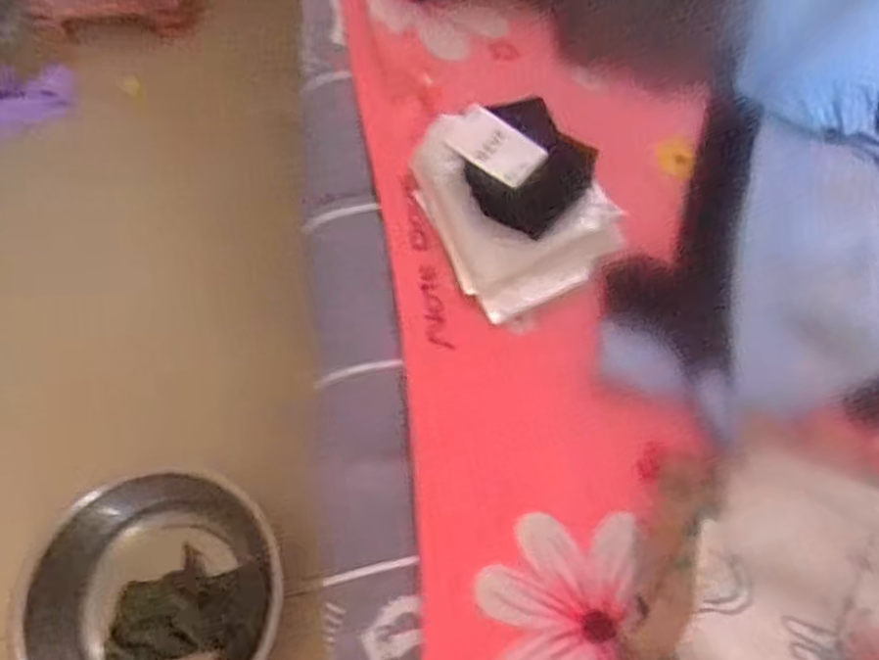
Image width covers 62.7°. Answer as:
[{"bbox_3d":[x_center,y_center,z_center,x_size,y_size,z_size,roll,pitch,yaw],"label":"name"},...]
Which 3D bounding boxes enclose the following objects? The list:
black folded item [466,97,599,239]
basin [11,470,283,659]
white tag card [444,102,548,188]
[{"bbox_3d":[0.069,-0.138,0.606,0.090,0.050,0.110,-33,70,-11],"label":"black folded item"},{"bbox_3d":[-0.358,0.351,0.934,0.320,0.117,0.299,-1,67,2],"label":"basin"},{"bbox_3d":[0.046,-0.154,0.599,0.082,0.006,0.045,40,83,20],"label":"white tag card"}]

